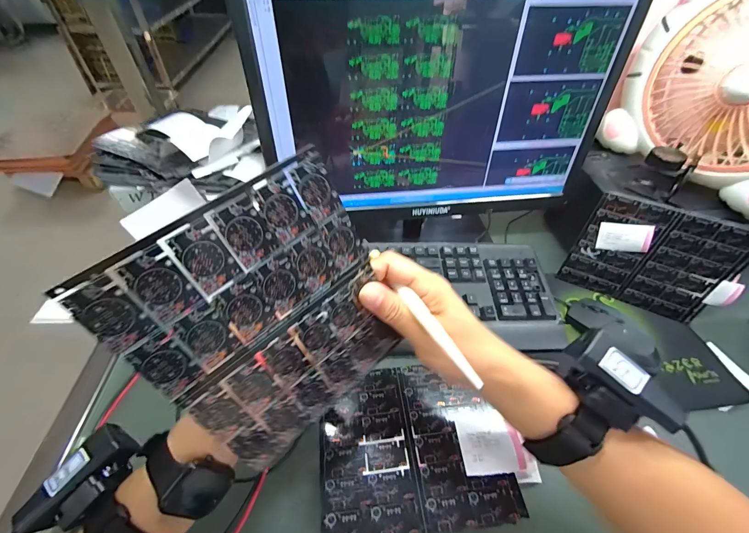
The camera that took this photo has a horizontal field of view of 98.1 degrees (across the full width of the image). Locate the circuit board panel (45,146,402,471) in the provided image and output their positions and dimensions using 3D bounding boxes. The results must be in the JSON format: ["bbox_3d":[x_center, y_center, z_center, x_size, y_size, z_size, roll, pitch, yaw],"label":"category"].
[{"bbox_3d":[-0.057,0.035,0.205,0.140,0.163,0.004,-38,32,-20],"label":"circuit board panel"}]

